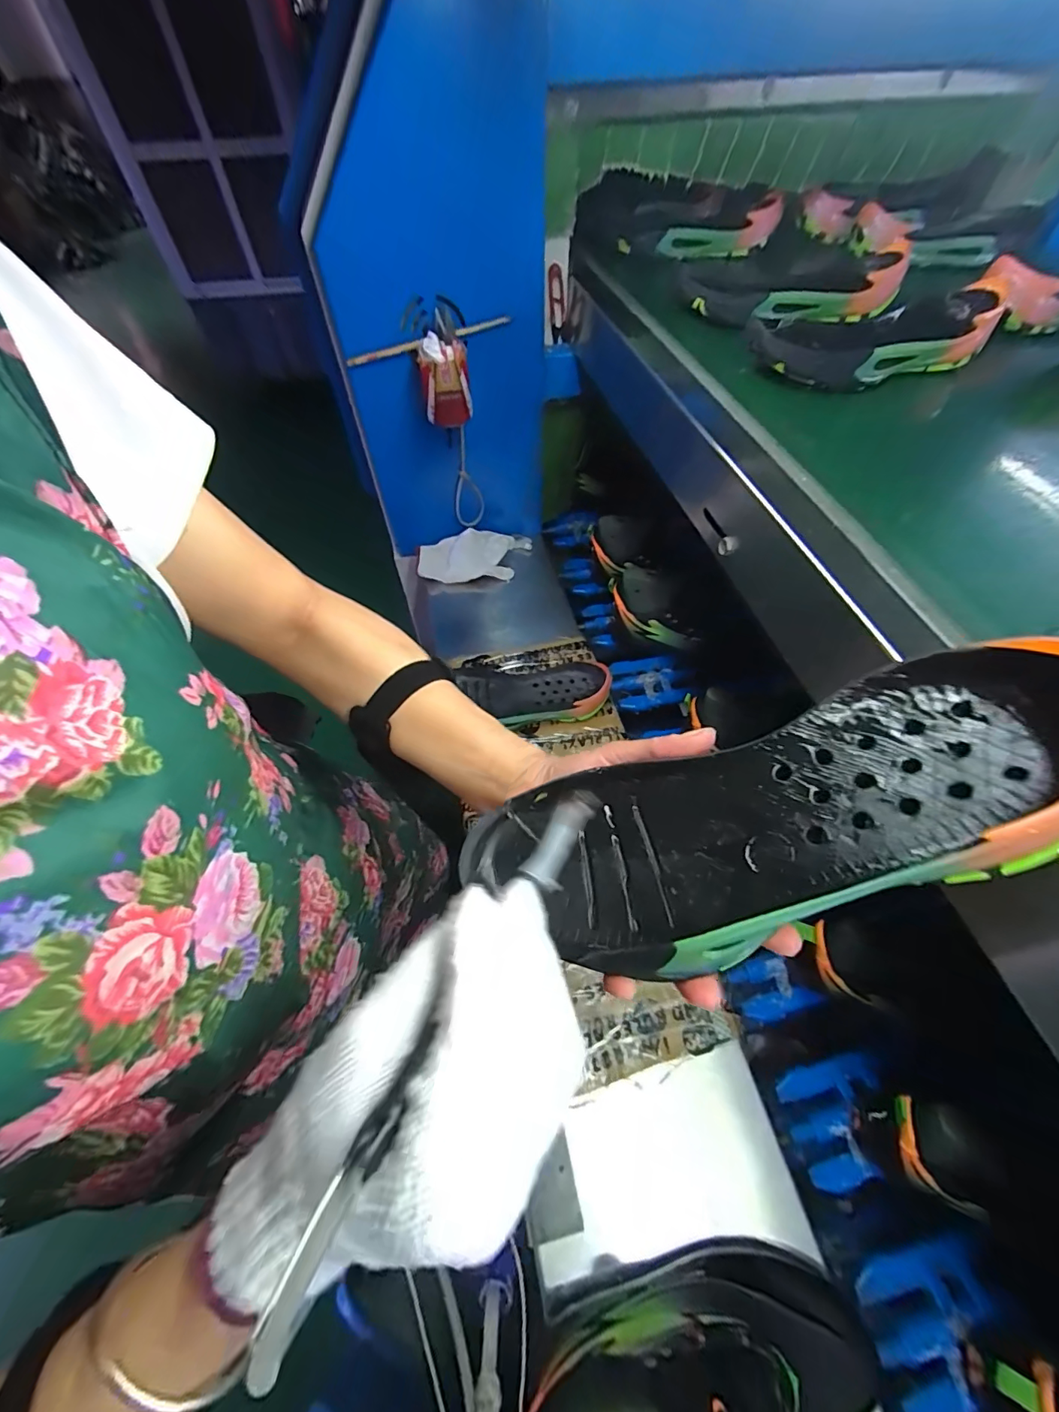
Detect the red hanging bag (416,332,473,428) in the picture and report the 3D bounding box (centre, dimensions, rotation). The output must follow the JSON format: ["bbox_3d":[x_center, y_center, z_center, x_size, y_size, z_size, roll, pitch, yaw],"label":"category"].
[{"bbox_3d":[-0.117,-0.448,0.684,0.065,0.096,0.051,-8,55,-6],"label":"red hanging bag"}]

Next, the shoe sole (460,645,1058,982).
[{"bbox_3d":[0.092,0.053,0.216,0.259,0.040,0.094,-22,52,21],"label":"shoe sole"}]

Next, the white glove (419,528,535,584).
[{"bbox_3d":[-0.097,-0.269,0.902,0.206,0.057,0.098,-5,55,-3],"label":"white glove"}]

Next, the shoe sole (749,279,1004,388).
[{"bbox_3d":[0.351,-0.369,0.495,0.260,0.051,0.084,-15,56,-10],"label":"shoe sole"}]

